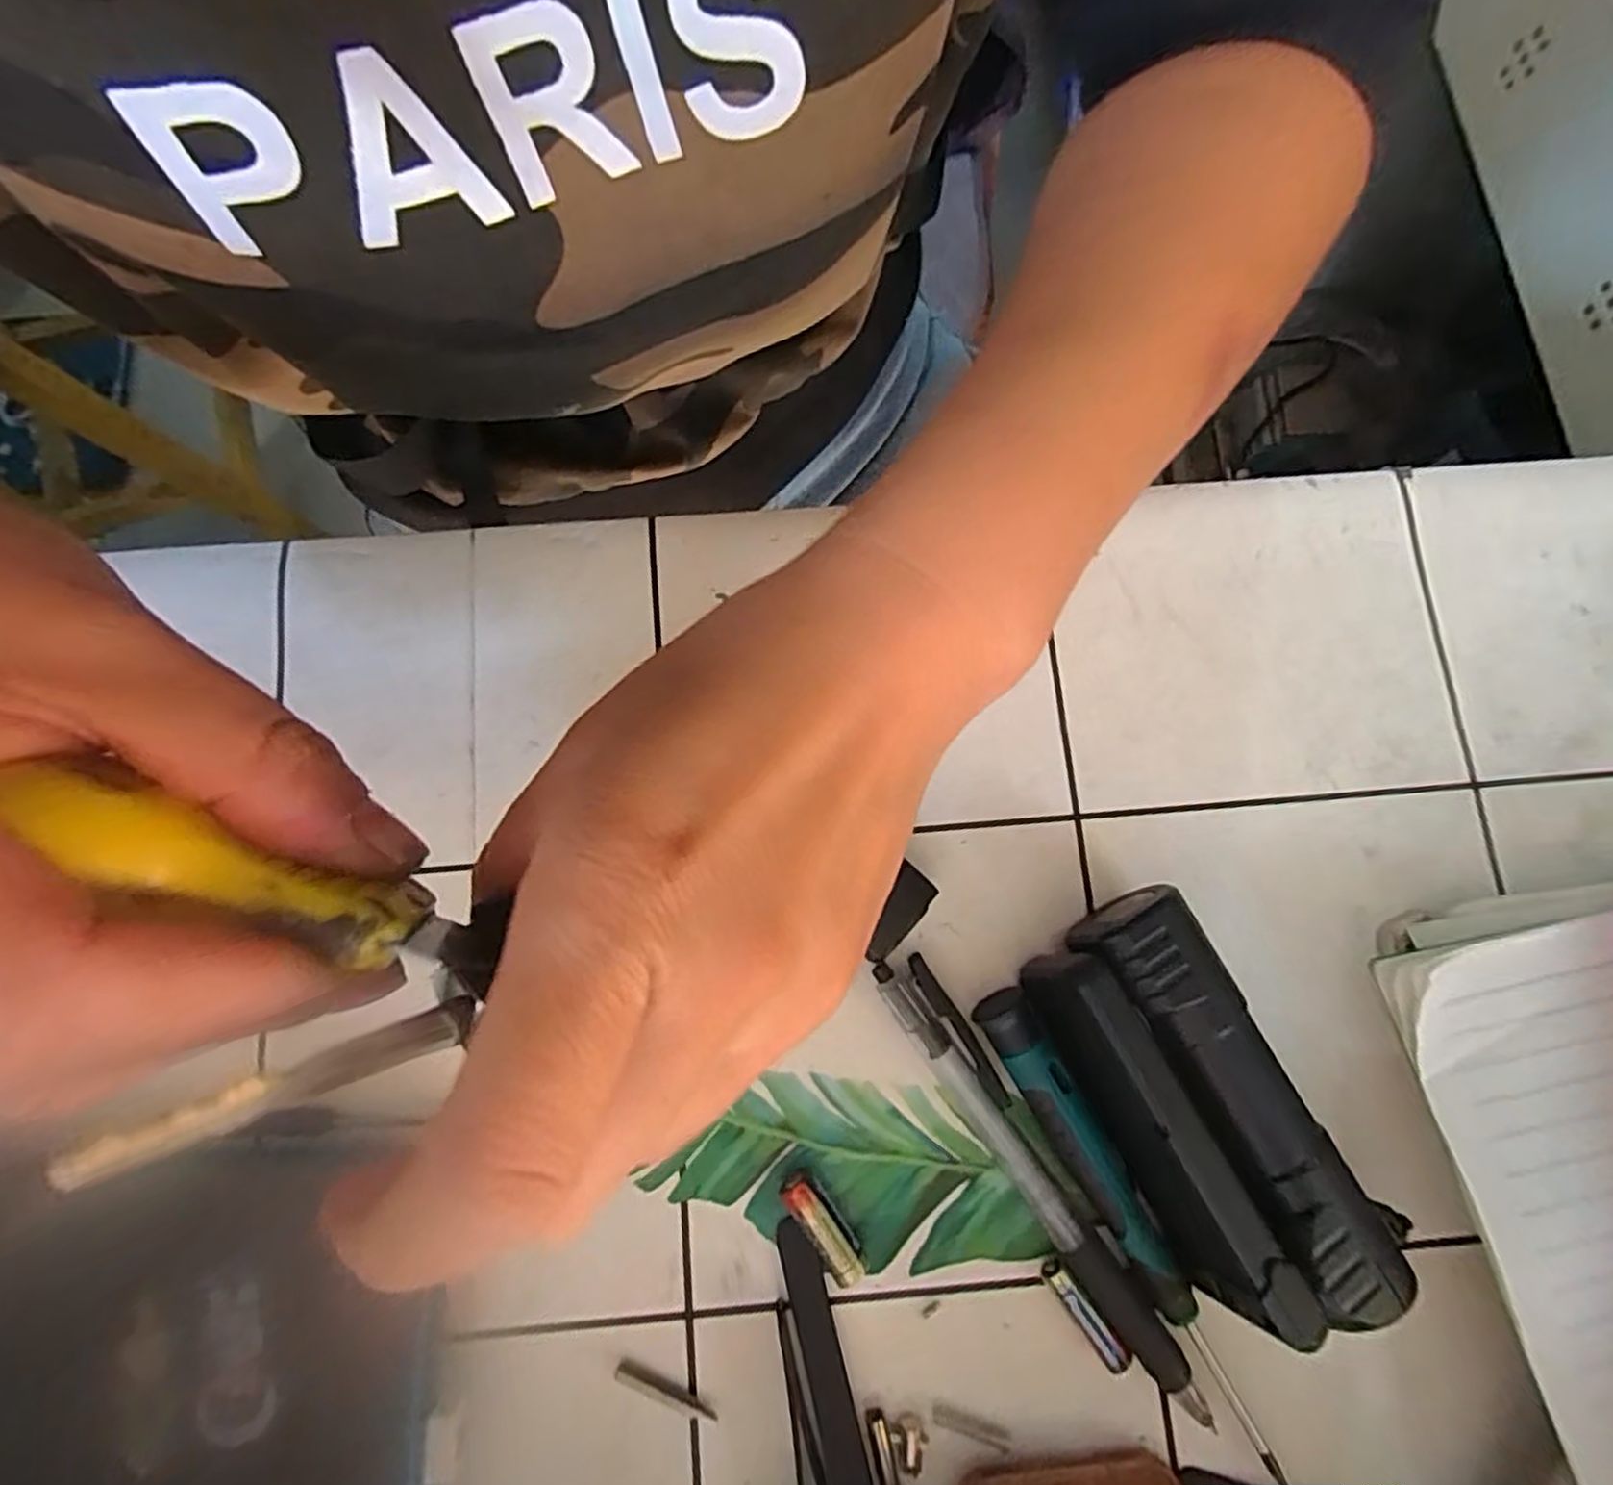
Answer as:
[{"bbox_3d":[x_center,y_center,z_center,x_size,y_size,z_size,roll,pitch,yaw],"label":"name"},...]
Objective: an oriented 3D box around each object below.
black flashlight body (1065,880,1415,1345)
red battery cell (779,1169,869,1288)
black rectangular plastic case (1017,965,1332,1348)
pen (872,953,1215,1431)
[{"bbox_3d":[0.109,0.089,0.185,0.028,0.029,0.104,-31,81,-5],"label":"black flashlight body"},{"bbox_3d":[0.005,0.126,0.188,0.010,0.009,0.029,-36,82,-6],"label":"red battery cell"},{"bbox_3d":[0.085,0.095,0.176,0.018,0.033,0.089,-27,81,-5],"label":"black rectangular plastic case"},{"bbox_3d":[0.061,0.114,0.192,0.015,0.008,0.130,-34,82,-6],"label":"pen"}]

